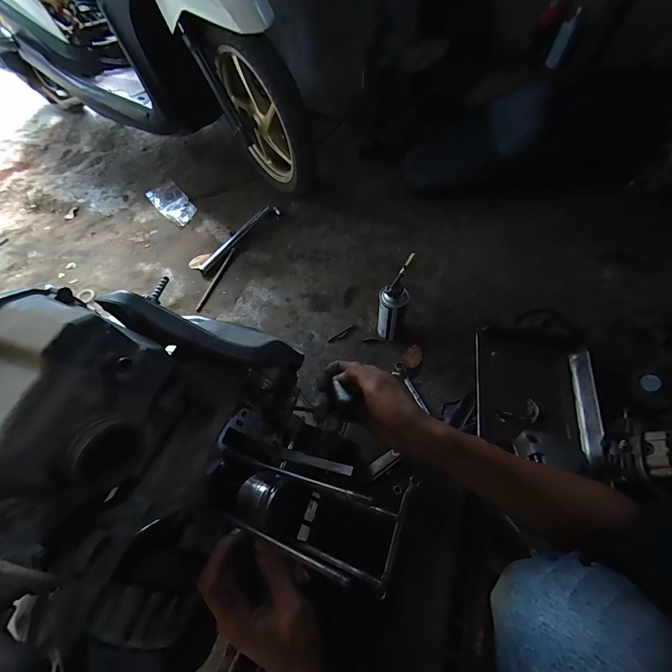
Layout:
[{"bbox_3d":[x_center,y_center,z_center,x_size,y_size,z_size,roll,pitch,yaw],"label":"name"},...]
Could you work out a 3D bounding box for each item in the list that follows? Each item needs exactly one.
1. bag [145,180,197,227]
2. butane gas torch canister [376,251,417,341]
[{"bbox_3d":[-0.598,-0.491,1.183,0.113,0.037,0.253,-35,65,-17],"label":"bag"},{"bbox_3d":[0.139,-0.085,0.799,0.067,0.219,0.095,14,62,8],"label":"butane gas torch canister"}]

